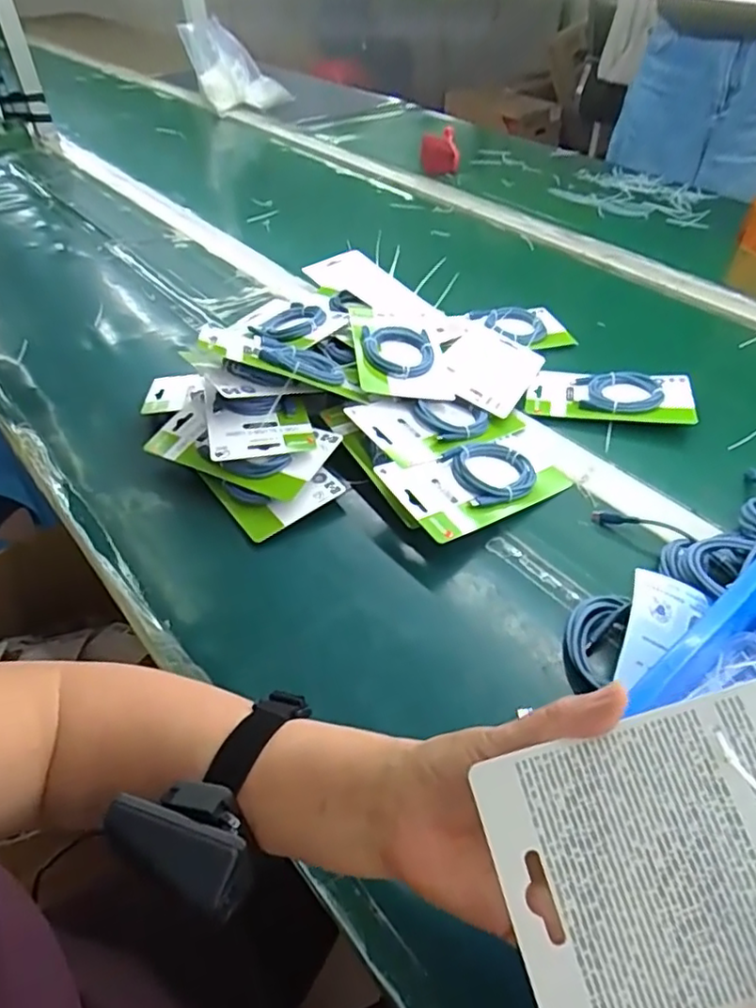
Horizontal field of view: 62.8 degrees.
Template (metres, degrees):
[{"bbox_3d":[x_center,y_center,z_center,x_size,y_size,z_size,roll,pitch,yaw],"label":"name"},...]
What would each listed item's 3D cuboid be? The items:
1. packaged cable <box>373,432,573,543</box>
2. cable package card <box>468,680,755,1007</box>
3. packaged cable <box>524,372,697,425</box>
[{"bbox_3d":[0.103,-0.023,0.589,0.188,0.017,0.092,-18,55,-29],"label":"packaged cable"},{"bbox_3d":[0.133,0.123,0.227,0.175,0.006,0.097,-17,73,0],"label":"cable package card"},{"bbox_3d":[0.264,-0.128,0.711,0.179,0.021,0.087,6,45,7],"label":"packaged cable"}]

